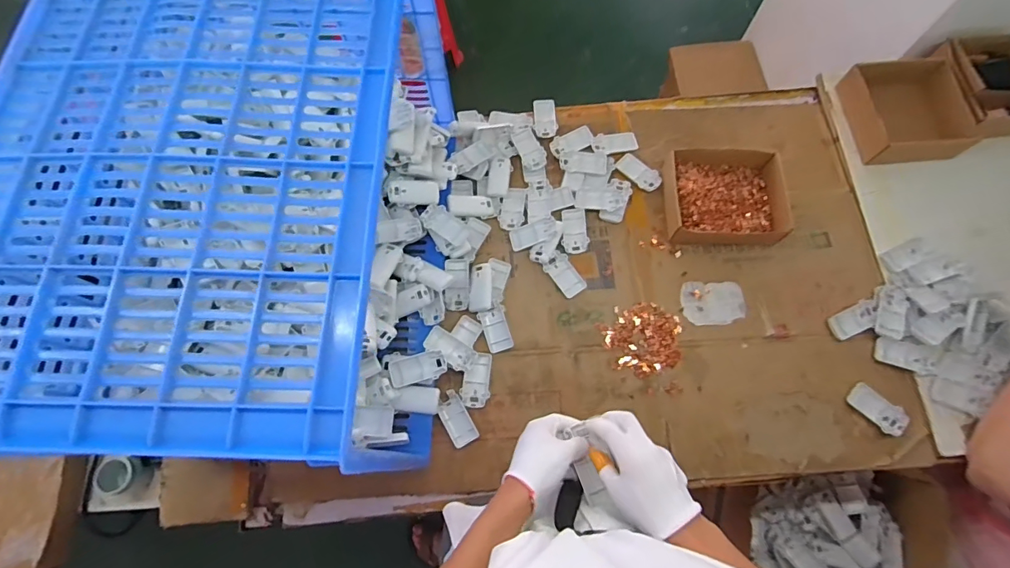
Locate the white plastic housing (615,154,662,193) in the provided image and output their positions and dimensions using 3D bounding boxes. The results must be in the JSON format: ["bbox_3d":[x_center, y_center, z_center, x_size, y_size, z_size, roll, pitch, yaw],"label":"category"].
[{"bbox_3d":[0.274,-0.227,0.948,0.094,0.013,0.045,43,76,13],"label":"white plastic housing"}]

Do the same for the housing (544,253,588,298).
[{"bbox_3d":[0.115,-0.016,0.888,0.050,0.016,0.083,-32,74,-10],"label":"housing"}]

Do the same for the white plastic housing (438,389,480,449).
[{"bbox_3d":[-0.084,0.234,0.811,0.046,0.009,0.094,-28,73,-9],"label":"white plastic housing"}]

